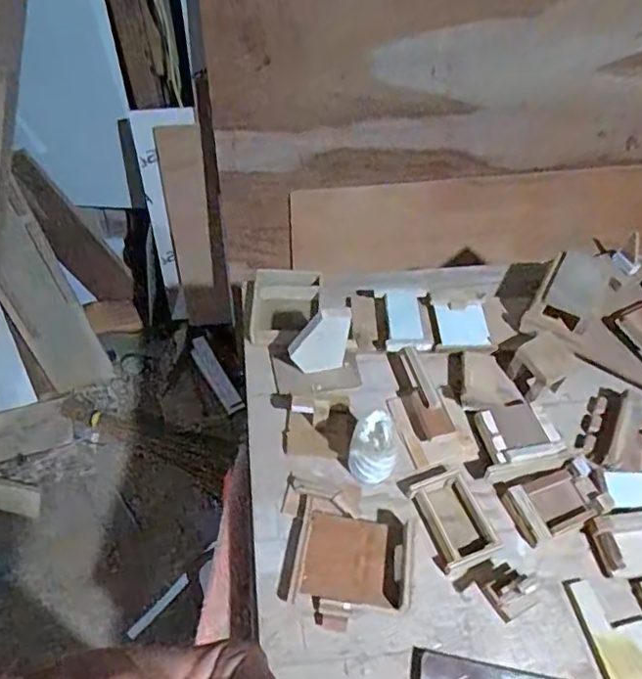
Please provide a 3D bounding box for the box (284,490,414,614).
[{"bbox_3d":[0.038,0.264,0.733,0.142,0.032,0.113,9,52,4],"label":"box"}]

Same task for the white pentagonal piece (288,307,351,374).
[{"bbox_3d":[-0.003,0.003,0.872,0.085,0.130,0.015,-6,52,-7],"label":"white pentagonal piece"}]

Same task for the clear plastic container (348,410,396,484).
[{"bbox_3d":[0.074,0.144,0.792,0.062,0.094,0.063,17,53,11],"label":"clear plastic container"}]

